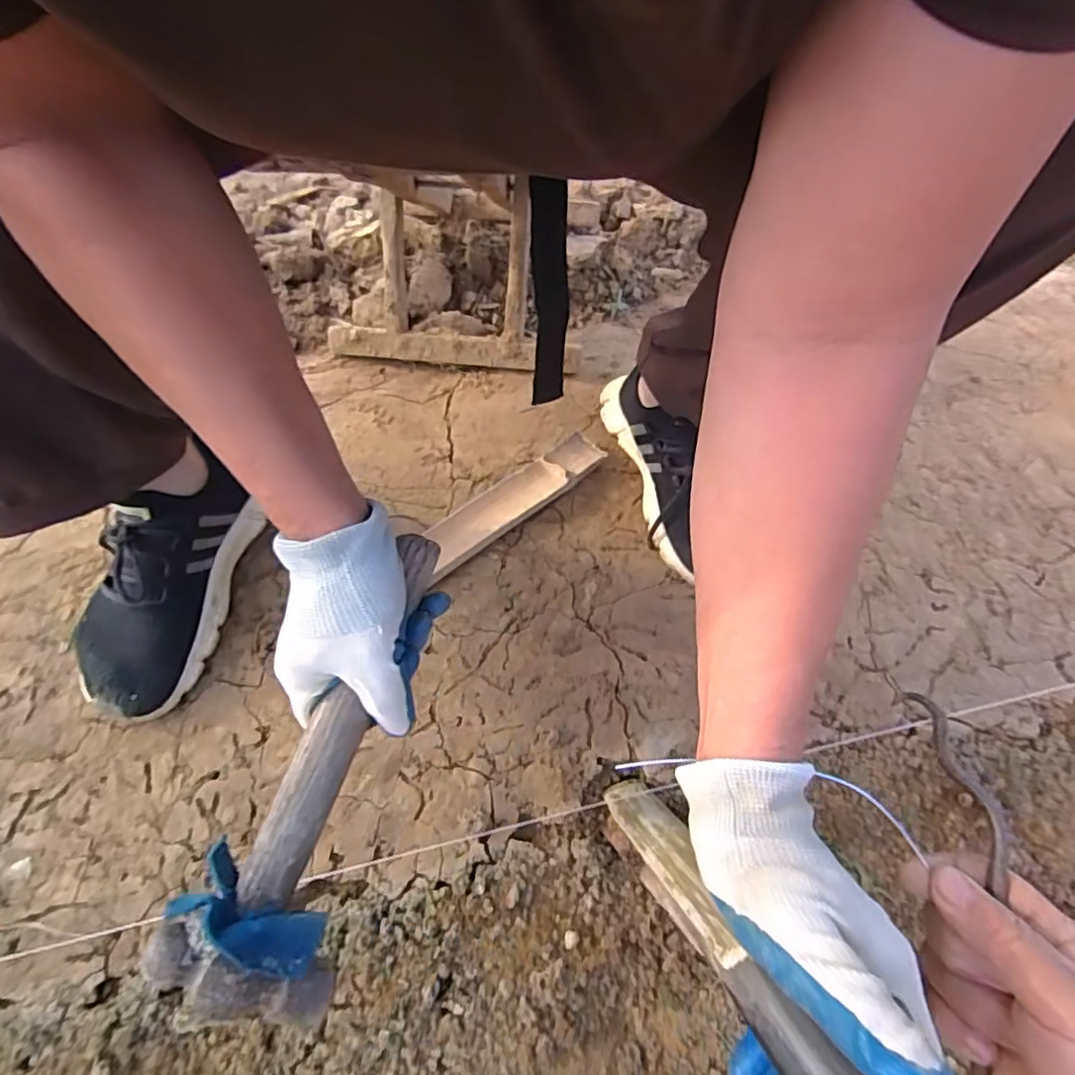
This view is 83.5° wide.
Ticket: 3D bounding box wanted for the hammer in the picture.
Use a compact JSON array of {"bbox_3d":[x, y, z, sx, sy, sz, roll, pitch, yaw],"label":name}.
[{"bbox_3d":[-0.118,0.121,0.342,0.080,0.044,0.262,16,71,8],"label":"hammer"}]

